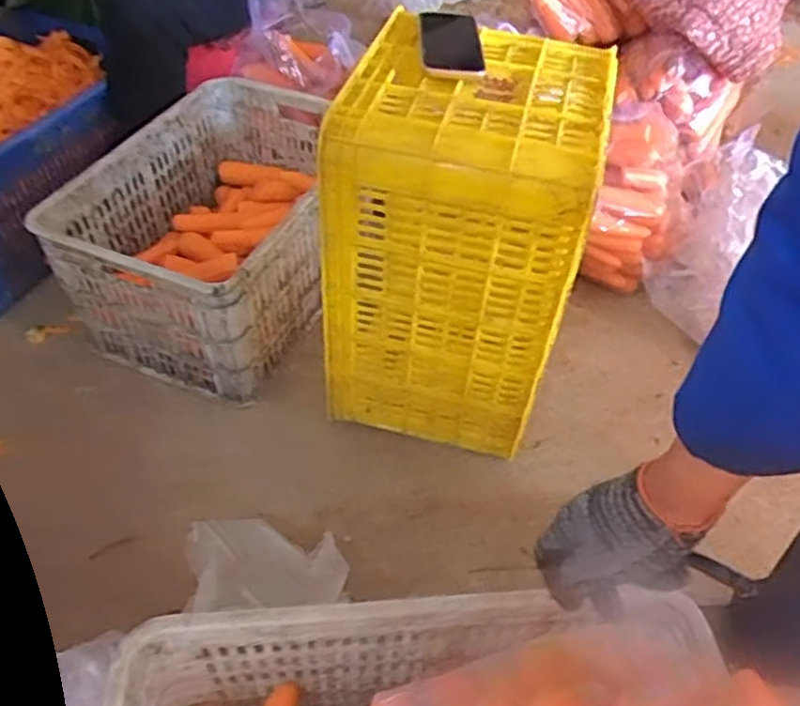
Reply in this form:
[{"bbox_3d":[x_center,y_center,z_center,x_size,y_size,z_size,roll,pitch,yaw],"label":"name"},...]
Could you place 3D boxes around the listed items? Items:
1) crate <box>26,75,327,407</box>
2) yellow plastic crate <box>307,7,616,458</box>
[{"bbox_3d":[-0.299,-0.230,1.233,0.377,0.245,0.548,19,50,14],"label":"crate"},{"bbox_3d":[0.086,-0.149,0.978,0.303,0.478,0.313,13,48,9],"label":"yellow plastic crate"}]

